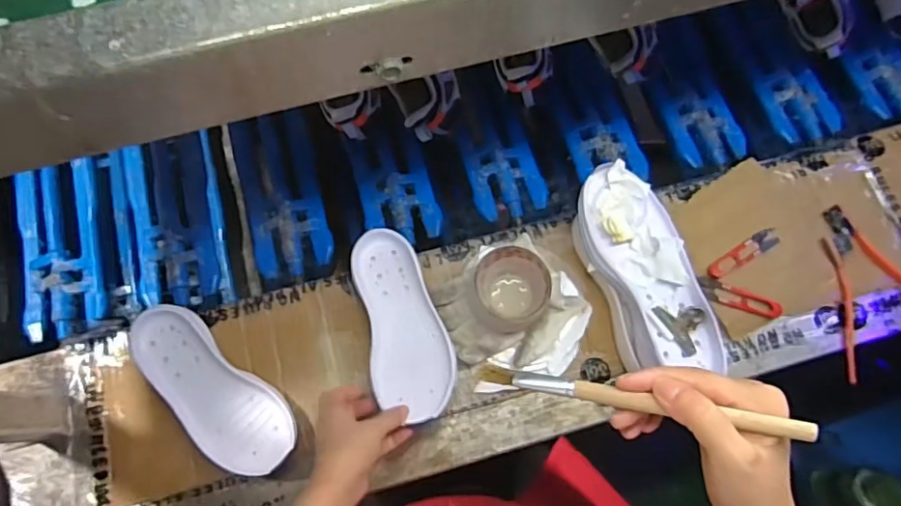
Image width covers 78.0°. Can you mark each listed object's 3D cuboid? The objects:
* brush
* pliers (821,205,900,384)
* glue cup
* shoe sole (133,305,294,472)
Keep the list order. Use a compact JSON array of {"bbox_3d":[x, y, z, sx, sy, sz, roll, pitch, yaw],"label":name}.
[{"bbox_3d":[0.110,0.090,0.340,0.192,0.009,0.012,5,71,23],"label":"brush"},{"bbox_3d":[0.464,0.033,0.635,0.139,0.012,0.166,-29,79,-10],"label":"pliers"},{"bbox_3d":[0.063,0.041,0.606,0.081,0.056,0.088,-1,76,-4],"label":"glue cup"},{"bbox_3d":[-0.254,0.146,0.589,0.214,0.032,0.085,40,77,7],"label":"shoe sole"}]

